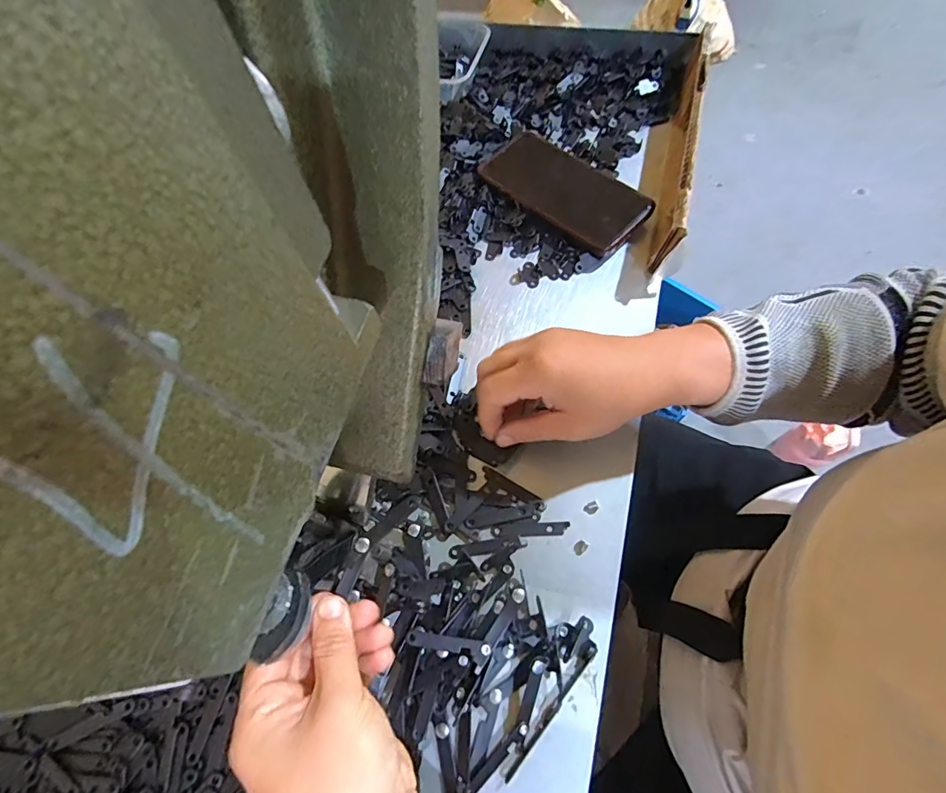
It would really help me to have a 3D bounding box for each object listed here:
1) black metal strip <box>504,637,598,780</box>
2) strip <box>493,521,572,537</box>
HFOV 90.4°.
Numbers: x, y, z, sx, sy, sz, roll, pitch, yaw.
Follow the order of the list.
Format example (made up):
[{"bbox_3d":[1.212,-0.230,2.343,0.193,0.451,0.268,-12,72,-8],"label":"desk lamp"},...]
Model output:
[{"bbox_3d":[0.048,0.188,0.282,0.006,0.007,0.090,37,71,17],"label":"black metal strip"},{"bbox_3d":[0.040,0.093,0.332,0.053,0.004,0.010,-2,65,1],"label":"strip"}]

